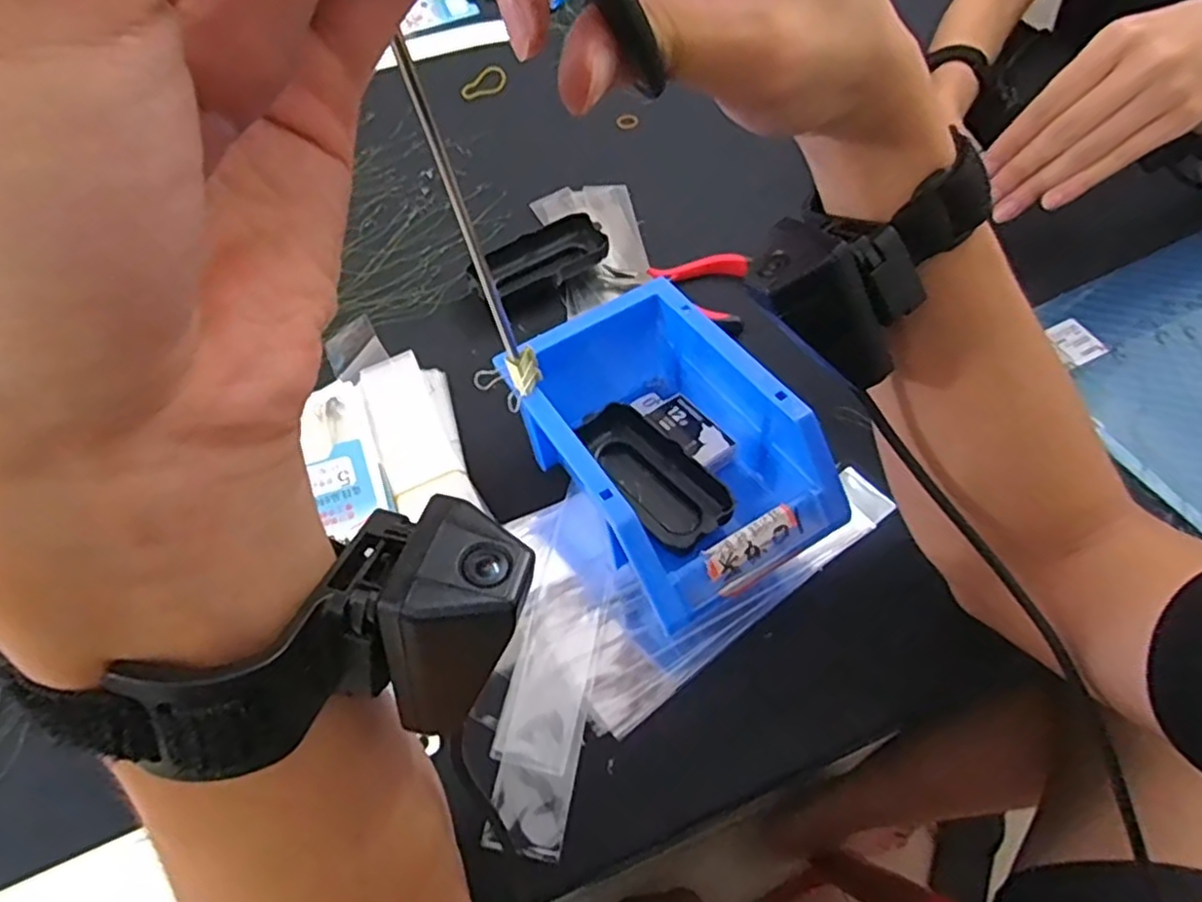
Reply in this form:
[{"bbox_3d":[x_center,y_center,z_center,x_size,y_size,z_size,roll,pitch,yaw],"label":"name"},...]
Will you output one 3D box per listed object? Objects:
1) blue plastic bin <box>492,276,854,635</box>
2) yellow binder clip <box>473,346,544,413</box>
[{"bbox_3d":[0.038,-0.001,0.410,0.124,0.085,0.188,-29,60,-14],"label":"blue plastic bin"},{"bbox_3d":[-0.049,-0.039,0.381,0.037,0.027,0.015,-38,63,-19],"label":"yellow binder clip"}]

